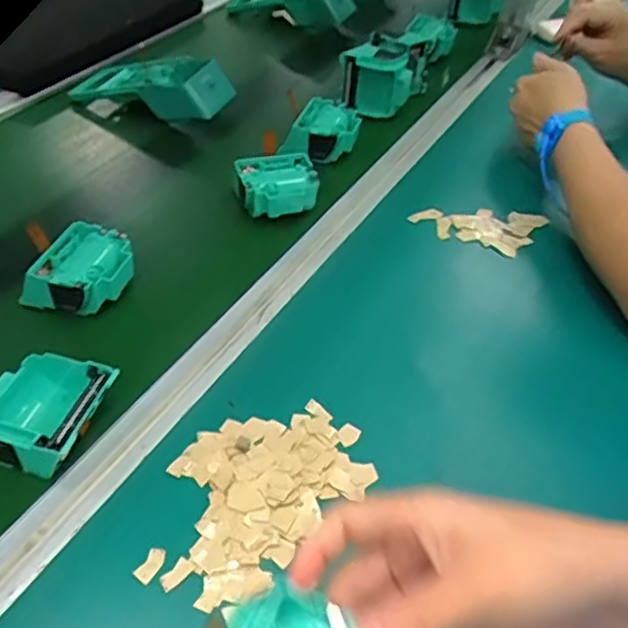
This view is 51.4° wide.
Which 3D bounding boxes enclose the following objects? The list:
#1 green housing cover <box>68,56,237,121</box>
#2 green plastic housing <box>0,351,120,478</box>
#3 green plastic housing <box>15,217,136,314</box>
[{"bbox_3d":[-0.190,-0.267,0.774,0.192,0.056,0.088,12,51,20],"label":"green housing cover"},{"bbox_3d":[-0.178,0.065,0.441,0.077,0.039,0.077,19,46,15],"label":"green plastic housing"},{"bbox_3d":[-0.186,-0.030,0.534,0.066,0.045,0.077,20,46,16],"label":"green plastic housing"}]

